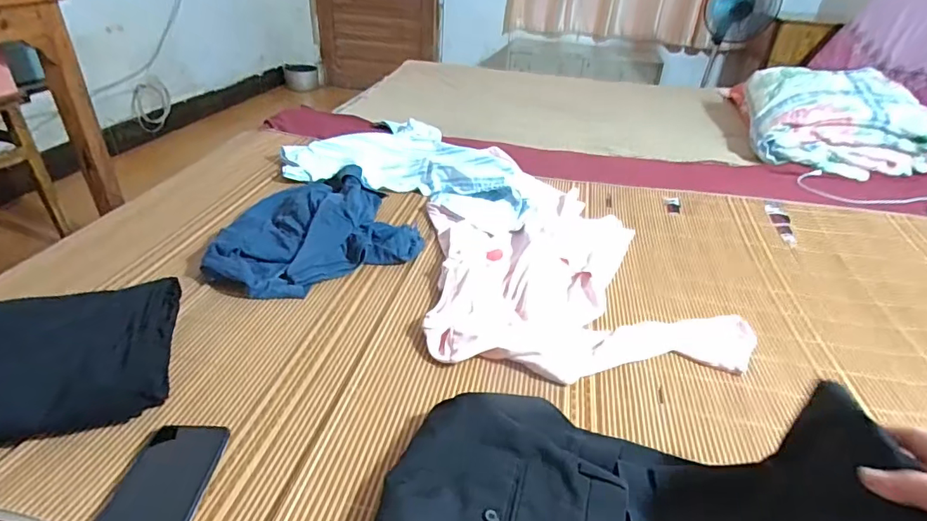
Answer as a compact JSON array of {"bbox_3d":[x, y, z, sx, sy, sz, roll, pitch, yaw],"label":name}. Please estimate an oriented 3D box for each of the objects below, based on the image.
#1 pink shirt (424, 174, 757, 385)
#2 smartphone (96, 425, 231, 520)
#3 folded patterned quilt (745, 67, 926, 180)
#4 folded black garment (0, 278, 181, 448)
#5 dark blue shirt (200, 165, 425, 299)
[{"bbox_3d":[0.154,-0.009,0.888,0.460,0.034,0.560,-2,33,-10],"label":"pink shirt"},{"bbox_3d":[-0.286,0.217,0.462,0.081,0.016,0.162,2,32,-3],"label":"smartphone"},{"bbox_3d":[1.102,-0.409,1.451,0.475,0.207,0.426,12,33,13],"label":"folded patterned quilt"},{"bbox_3d":[-0.495,0.106,0.579,0.281,0.059,0.222,-7,34,-17],"label":"folded black garment"},{"bbox_3d":[-0.270,-0.058,0.869,0.350,0.065,0.273,-20,39,-32],"label":"dark blue shirt"}]

